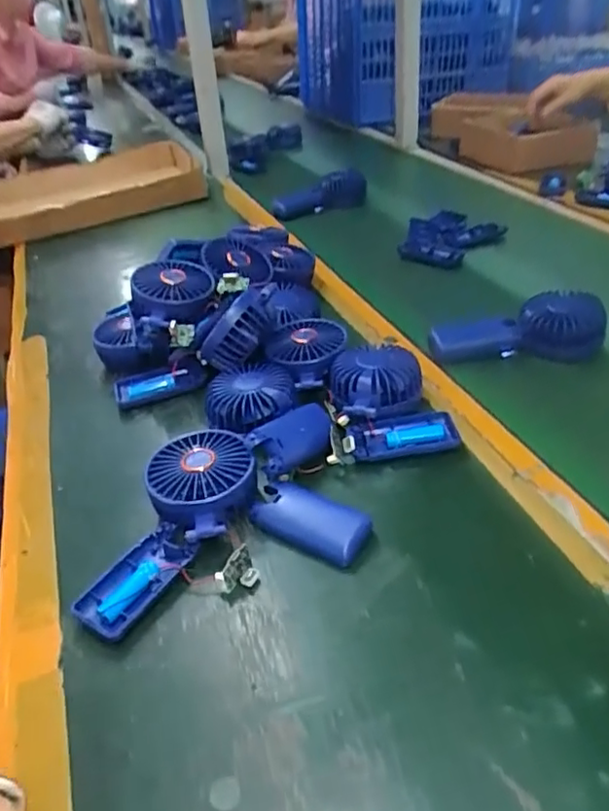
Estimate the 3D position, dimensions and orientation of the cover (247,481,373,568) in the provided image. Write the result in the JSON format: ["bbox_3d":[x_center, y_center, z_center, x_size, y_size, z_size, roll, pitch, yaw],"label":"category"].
[{"bbox_3d":[0.004,0.089,0.472,0.090,0.019,0.044,20,43,31],"label":"cover"}]

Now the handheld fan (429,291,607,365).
[{"bbox_3d":[0.226,-0.079,0.662,0.177,0.059,0.063,-1,36,6],"label":"handheld fan"}]

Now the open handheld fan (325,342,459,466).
[{"bbox_3d":[0.075,-0.008,0.560,0.110,0.043,0.132,-4,36,2],"label":"open handheld fan"}]

